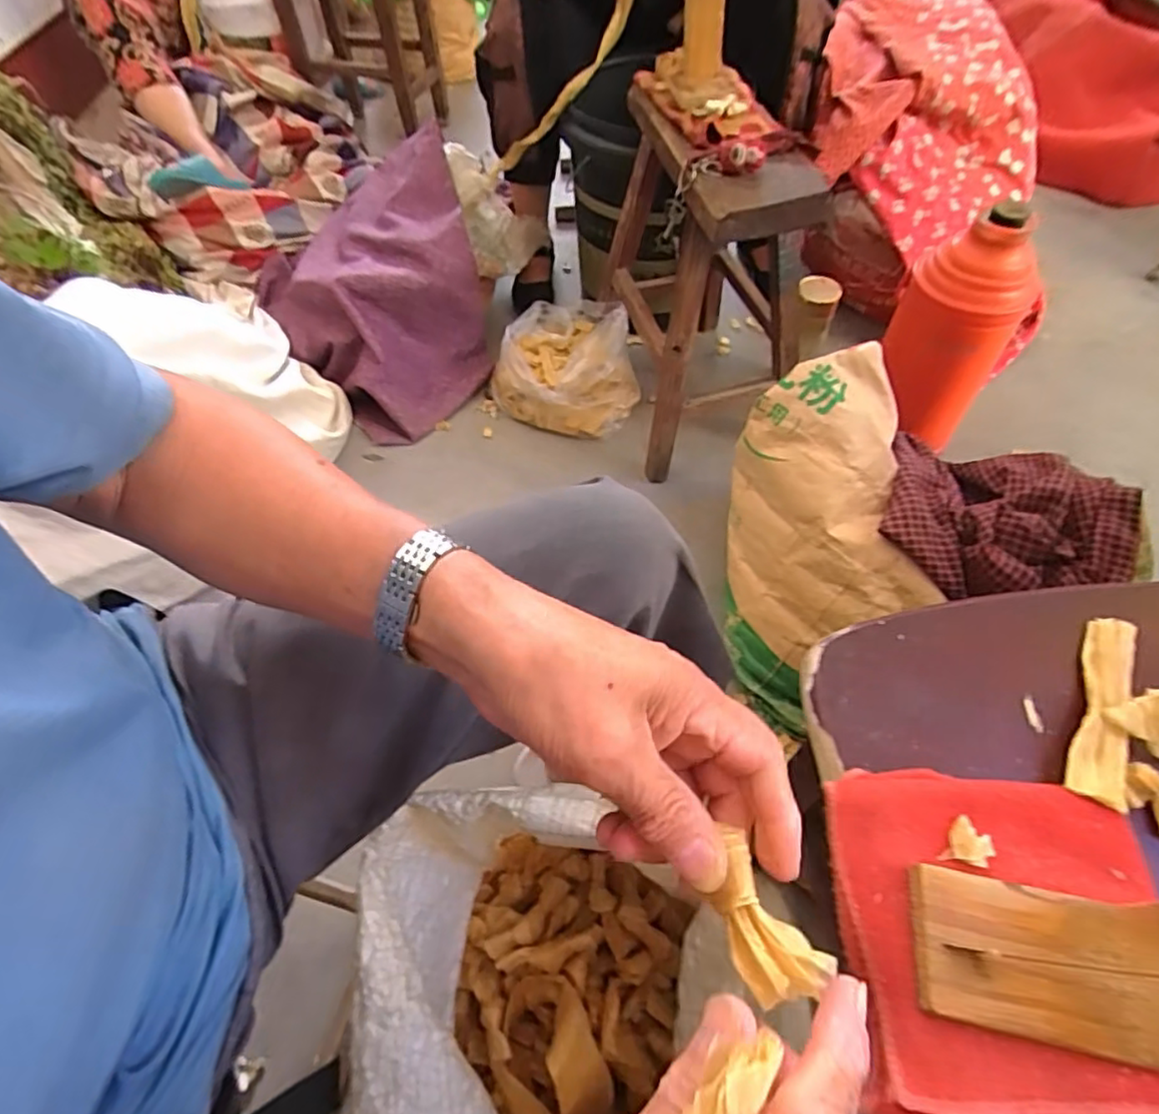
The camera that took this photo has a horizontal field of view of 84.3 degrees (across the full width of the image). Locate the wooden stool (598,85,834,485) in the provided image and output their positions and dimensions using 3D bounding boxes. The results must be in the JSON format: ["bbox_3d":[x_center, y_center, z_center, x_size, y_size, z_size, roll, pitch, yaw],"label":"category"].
[{"bbox_3d":[0.182,-0.412,0.969,0.247,0.412,0.371,-5,55,-1],"label":"wooden stool"}]

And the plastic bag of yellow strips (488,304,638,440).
[{"bbox_3d":[-0.016,-0.345,1.121,0.247,0.127,0.231,25,60,18],"label":"plastic bag of yellow strips"}]

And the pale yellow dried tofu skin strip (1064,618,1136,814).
[{"bbox_3d":[0.294,0.082,0.359,0.031,0.010,0.122,23,59,17],"label":"pale yellow dried tofu skin strip"}]

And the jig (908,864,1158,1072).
[{"bbox_3d":[0.207,0.163,0.260,0.110,0.069,0.064,10,56,9],"label":"jig"}]

